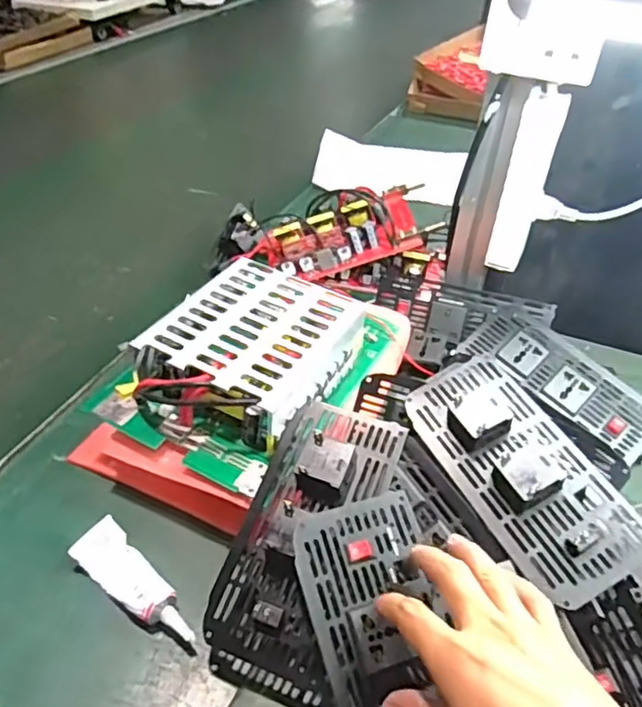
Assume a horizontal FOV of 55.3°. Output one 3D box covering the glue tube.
[{"bbox_3d":[-0.133,0.169,0.451,0.112,0.032,0.036,27,47,25],"label":"glue tube"}]

